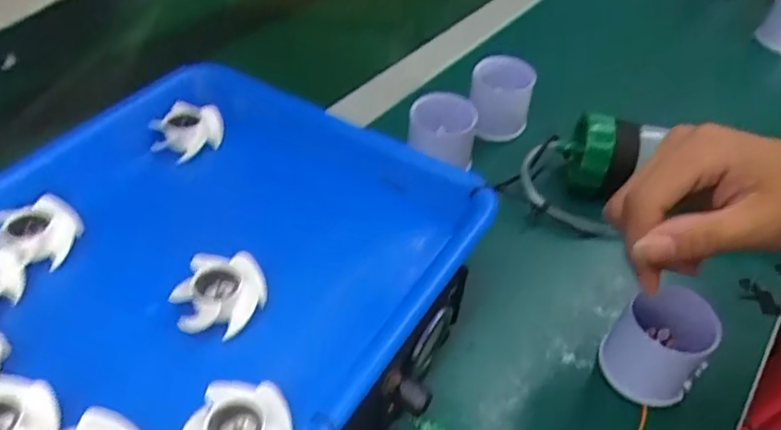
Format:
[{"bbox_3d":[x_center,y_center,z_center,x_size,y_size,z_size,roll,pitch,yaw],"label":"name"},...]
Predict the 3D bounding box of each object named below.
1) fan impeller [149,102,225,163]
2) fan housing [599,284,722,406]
[{"bbox_3d":[-0.136,-0.057,0.400,0.043,0.014,0.041,14,56,6],"label":"fan impeller"},{"bbox_3d":[0.160,0.079,0.361,0.055,0.052,0.060,35,53,27],"label":"fan housing"}]

